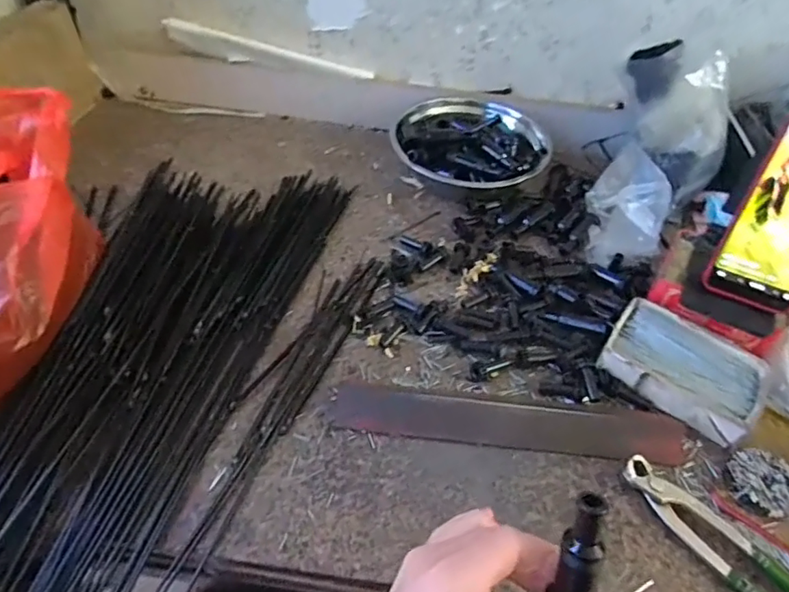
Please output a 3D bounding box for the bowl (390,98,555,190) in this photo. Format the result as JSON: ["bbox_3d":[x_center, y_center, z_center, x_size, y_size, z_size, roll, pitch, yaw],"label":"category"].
[{"bbox_3d":[0.099,-0.195,0.675,0.190,0.075,0.190,1,46,-1],"label":"bowl"}]

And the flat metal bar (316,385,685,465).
[{"bbox_3d":[0.097,0.105,0.437,0.303,0.011,0.044,5,46,3],"label":"flat metal bar"}]

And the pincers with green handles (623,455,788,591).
[{"bbox_3d":[0.255,0.193,0.367,0.043,0.021,0.197,-30,54,-27],"label":"pincers with green handles"}]

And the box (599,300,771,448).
[{"bbox_3d":[0.262,0.062,0.470,0.124,0.030,0.091,30,52,24],"label":"box"}]

